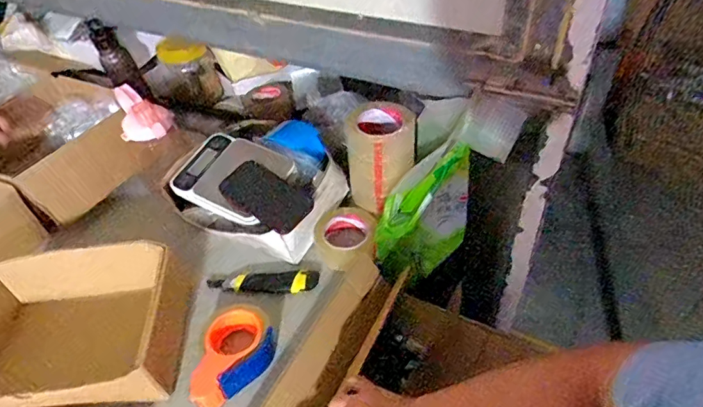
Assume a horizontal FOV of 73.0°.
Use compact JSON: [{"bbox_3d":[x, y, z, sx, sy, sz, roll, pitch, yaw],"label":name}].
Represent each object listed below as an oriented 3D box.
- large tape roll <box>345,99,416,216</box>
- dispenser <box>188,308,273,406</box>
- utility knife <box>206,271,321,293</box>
[{"bbox_3d":[0.050,-0.077,0.838,0.113,0.166,0.101,24,52,27],"label":"large tape roll"},{"bbox_3d":[-0.173,0.226,0.683,0.089,0.052,0.146,25,52,27],"label":"dispenser"},{"bbox_3d":[-0.151,0.133,0.798,0.189,0.020,0.036,-2,45,4],"label":"utility knife"}]

